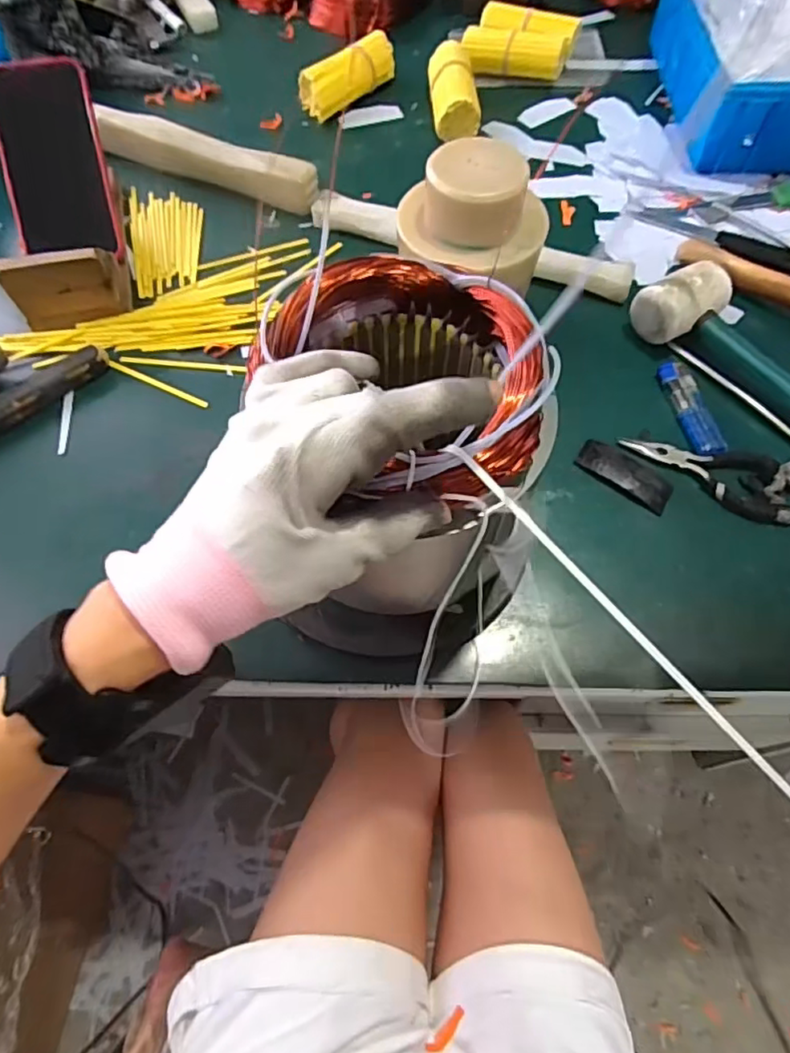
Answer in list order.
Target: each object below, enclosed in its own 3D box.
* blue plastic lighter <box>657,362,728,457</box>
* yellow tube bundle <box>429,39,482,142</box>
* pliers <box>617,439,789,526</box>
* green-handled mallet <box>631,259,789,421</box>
[{"bbox_3d":[0.232,-0.092,0.465,0.024,0.012,0.086,-10,63,-5],"label":"blue plastic lighter"},{"bbox_3d":[0.063,-0.468,0.637,0.052,0.038,0.134,1,62,1],"label":"yellow tube bundle"},{"bbox_3d":[0.234,-0.045,0.440,0.125,0.012,0.060,18,64,10],"label":"pliers"},{"bbox_3d":[0.309,-0.097,0.445,0.067,0.043,0.285,-34,67,-16],"label":"green-handled mallet"}]

